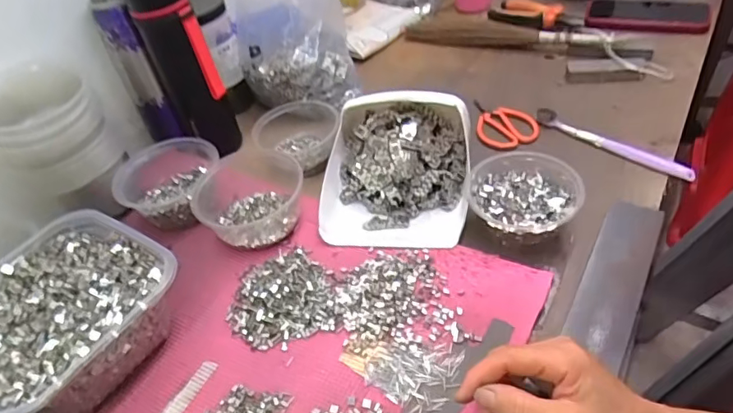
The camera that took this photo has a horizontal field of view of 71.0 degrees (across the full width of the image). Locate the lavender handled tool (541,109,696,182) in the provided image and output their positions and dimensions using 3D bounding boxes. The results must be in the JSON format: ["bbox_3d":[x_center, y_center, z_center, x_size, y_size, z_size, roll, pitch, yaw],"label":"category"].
[{"bbox_3d":[0.277,-0.073,0.585,0.012,0.016,0.180,-38,49,-26],"label":"lavender handled tool"}]

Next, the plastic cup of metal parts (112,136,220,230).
[{"bbox_3d":[-0.222,-0.028,0.582,0.103,0.056,0.100,-3,44,8],"label":"plastic cup of metal parts"}]

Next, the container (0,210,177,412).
[{"bbox_3d":[-0.268,0.099,0.457,0.173,0.064,0.175,19,52,28],"label":"container"}]

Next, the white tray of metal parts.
[{"bbox_3d":[0.029,-0.046,0.548,0.159,0.075,0.162,-1,45,11],"label":"white tray of metal parts"}]

